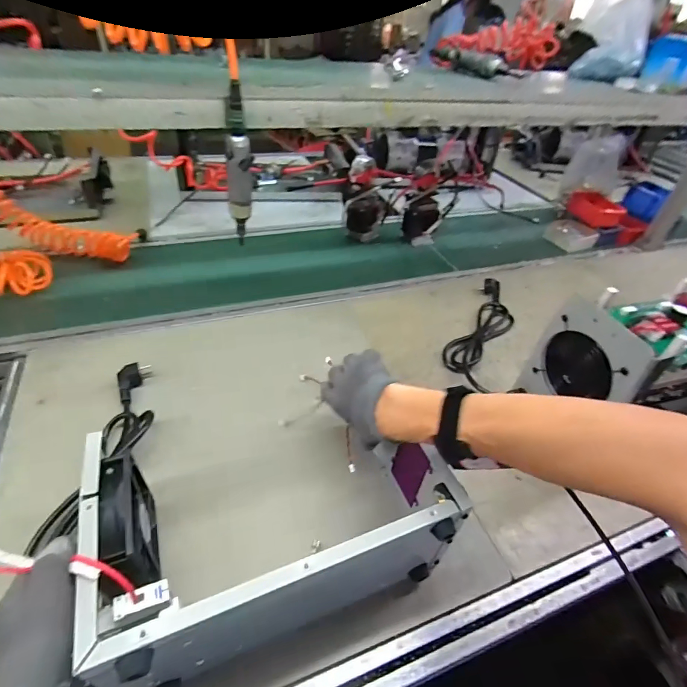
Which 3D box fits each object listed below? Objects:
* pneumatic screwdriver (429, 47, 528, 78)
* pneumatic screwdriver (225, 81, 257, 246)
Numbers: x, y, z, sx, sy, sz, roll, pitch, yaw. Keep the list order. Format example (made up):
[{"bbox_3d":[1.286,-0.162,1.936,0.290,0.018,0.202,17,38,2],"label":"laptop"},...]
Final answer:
[{"bbox_3d":[0.298,-0.622,0.894,0.049,0.044,0.275,-19,48,-26],"label":"pneumatic screwdriver"},{"bbox_3d":[-0.174,-0.289,0.679,0.046,0.247,0.052,-3,42,-10],"label":"pneumatic screwdriver"}]

